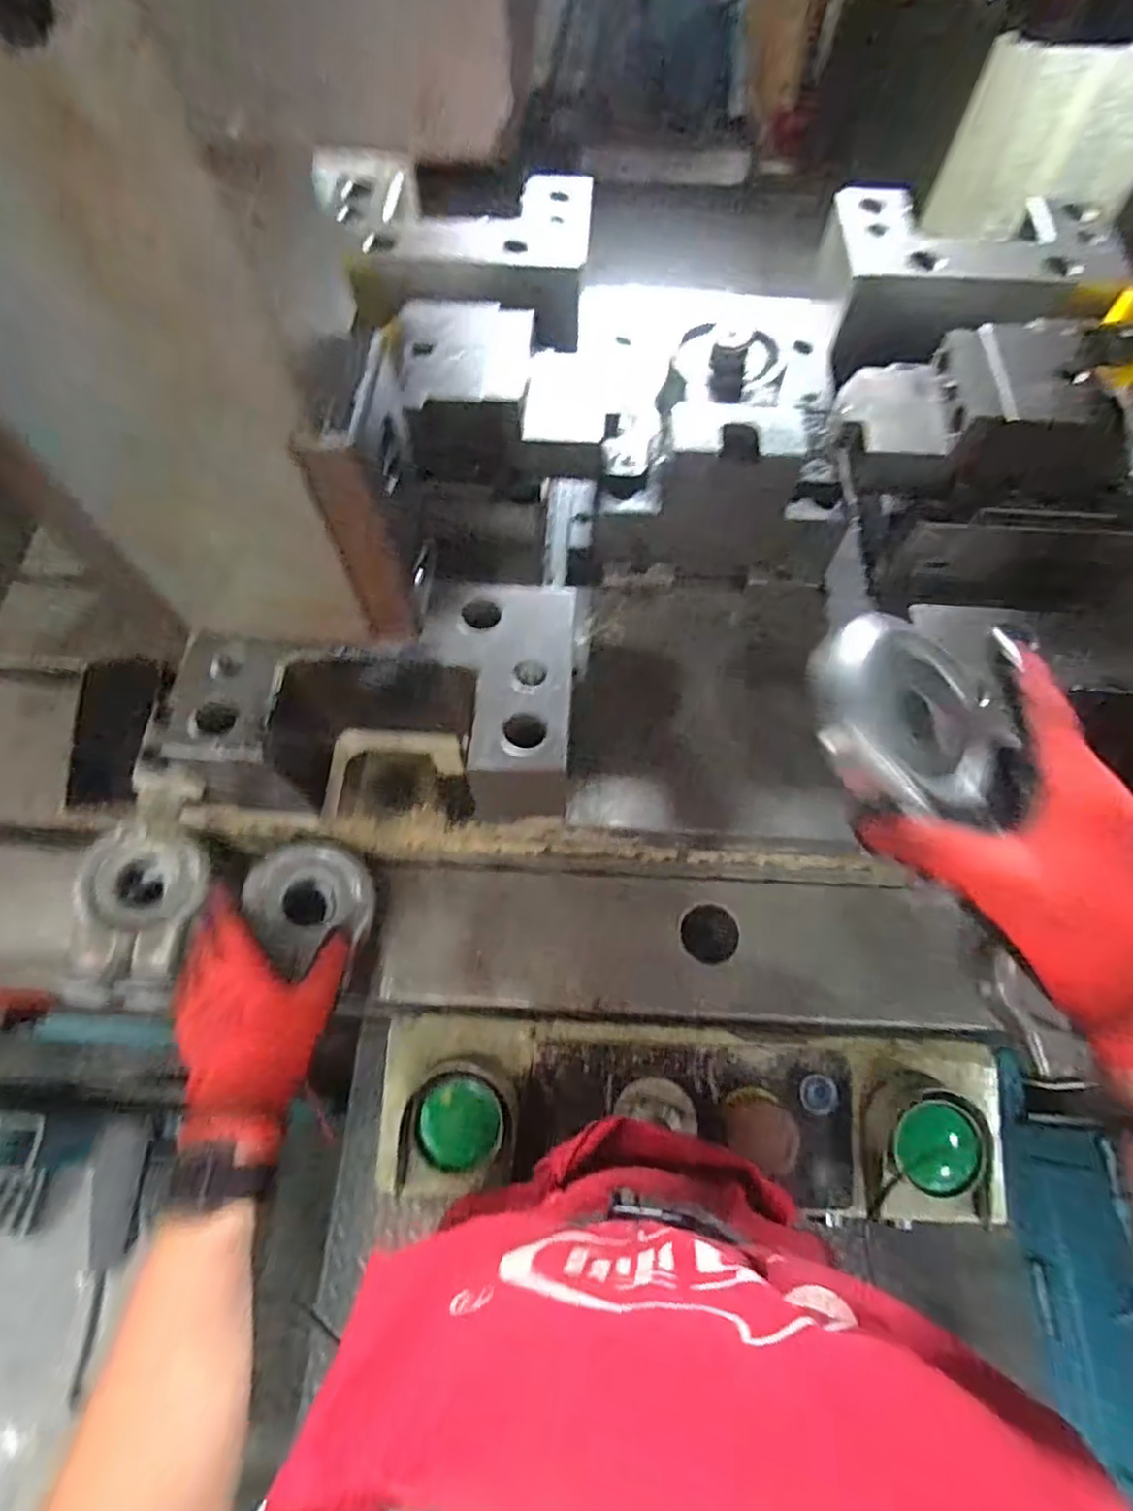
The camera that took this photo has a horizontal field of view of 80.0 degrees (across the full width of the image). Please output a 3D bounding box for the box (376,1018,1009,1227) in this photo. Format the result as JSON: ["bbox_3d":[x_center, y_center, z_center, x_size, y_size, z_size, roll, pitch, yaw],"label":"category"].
[{"bbox_3d":[0.105,0.294,0.552,0.505,0.091,0.135,3,65,1],"label":"box"}]

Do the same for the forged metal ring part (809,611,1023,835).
[{"bbox_3d":[0.168,-0.014,0.328,0.097,0.033,0.098,7,65,-22],"label":"forged metal ring part"}]

